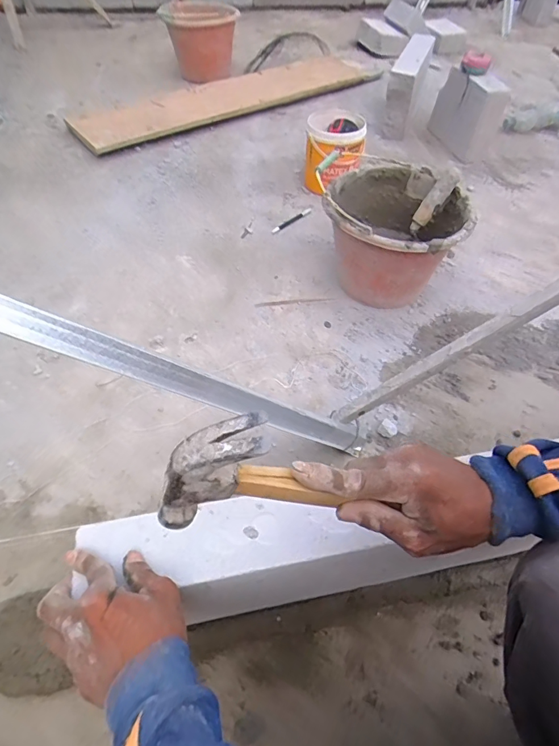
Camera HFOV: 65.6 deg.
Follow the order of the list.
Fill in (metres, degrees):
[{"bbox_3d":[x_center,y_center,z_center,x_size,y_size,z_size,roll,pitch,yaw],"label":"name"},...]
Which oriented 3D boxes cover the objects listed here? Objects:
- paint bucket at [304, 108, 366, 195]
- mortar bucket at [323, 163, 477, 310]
[{"bbox_3d":[0.148,-0.599,1.179,0.154,0.189,0.182,3,52,1],"label":"paint bucket"},{"bbox_3d":[0.221,-0.264,0.900,0.264,0.209,0.268,4,52,1],"label":"mortar bucket"}]

